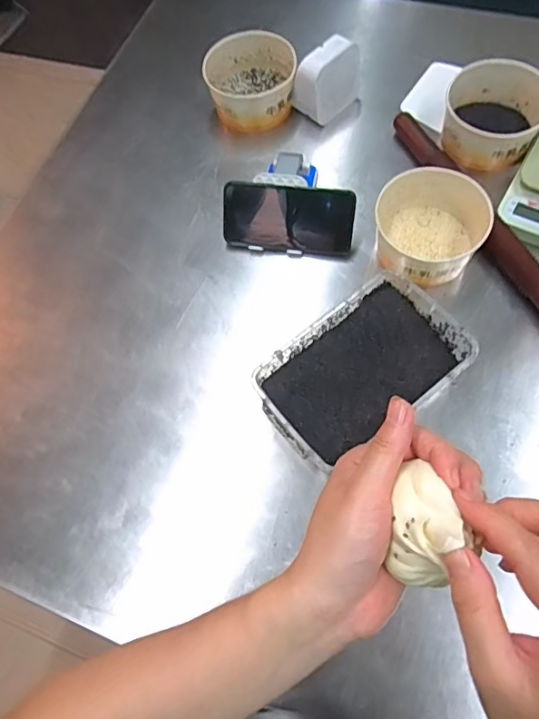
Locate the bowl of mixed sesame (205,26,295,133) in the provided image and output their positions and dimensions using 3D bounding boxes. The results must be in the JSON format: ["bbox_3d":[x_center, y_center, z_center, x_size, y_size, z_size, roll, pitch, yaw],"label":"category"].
[{"bbox_3d":[-0.028,-0.405,0.747,0.119,0.077,0.119,-2,66,5],"label":"bowl of mixed sesame"}]

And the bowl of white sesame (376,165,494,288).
[{"bbox_3d":[0.194,-0.160,0.625,0.129,0.069,0.149,16,69,13],"label":"bowl of white sesame"}]

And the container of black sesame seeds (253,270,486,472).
[{"bbox_3d":[0.096,0.018,0.557,0.213,0.066,0.138,-36,68,-9],"label":"container of black sesame seeds"}]

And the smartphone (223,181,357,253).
[{"bbox_3d":[0.022,-0.174,0.641,0.161,0.079,0.007,9,28,10],"label":"smartphone"}]

